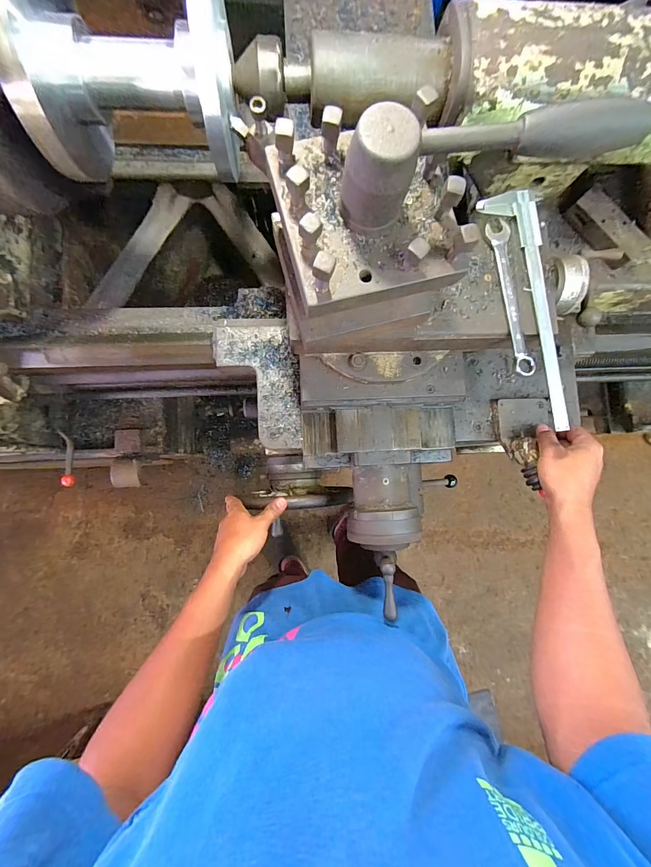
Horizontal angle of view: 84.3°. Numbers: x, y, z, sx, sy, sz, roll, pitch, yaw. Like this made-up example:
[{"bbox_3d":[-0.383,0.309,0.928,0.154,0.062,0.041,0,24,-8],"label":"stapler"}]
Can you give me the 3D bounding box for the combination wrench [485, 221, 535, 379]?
[{"bbox_3d":[0.217,-0.158,0.416,0.027,0.014,0.181,-11,86,-5],"label":"combination wrench"}]

